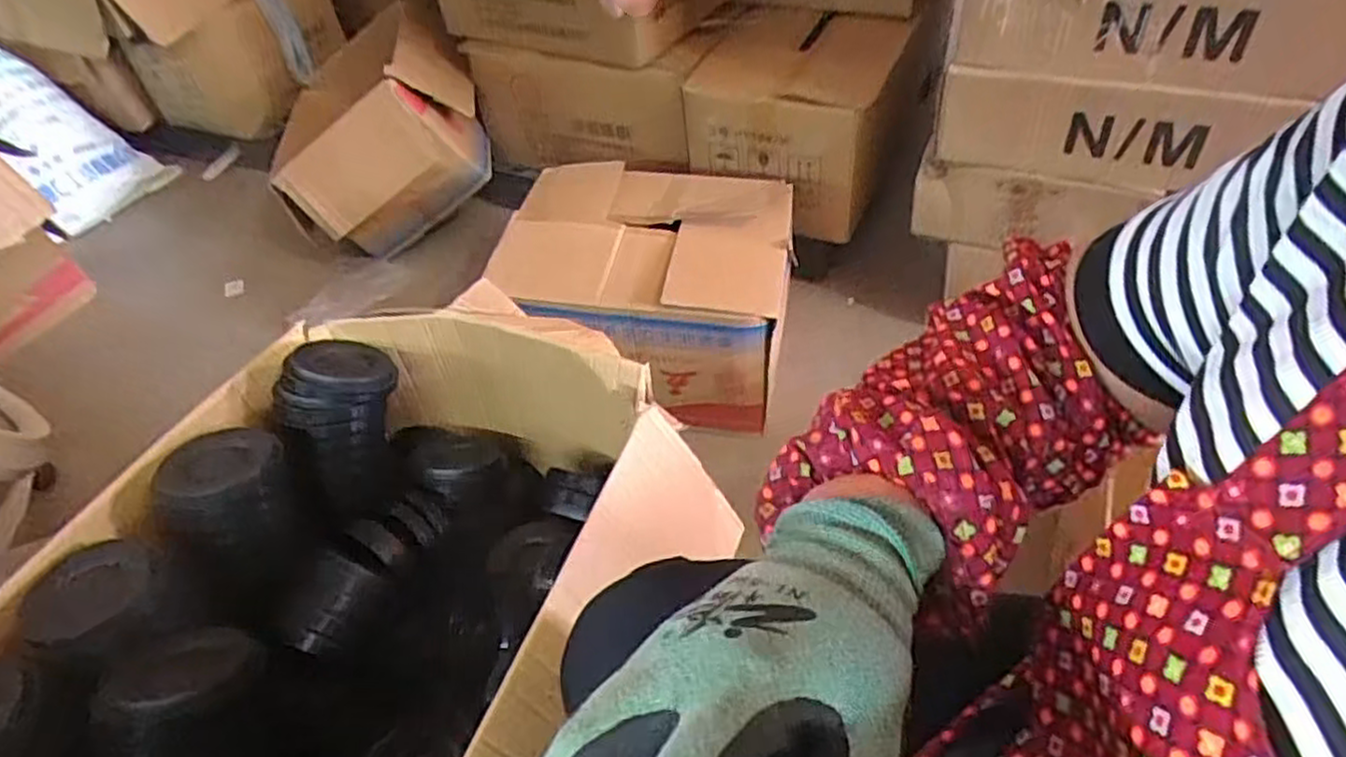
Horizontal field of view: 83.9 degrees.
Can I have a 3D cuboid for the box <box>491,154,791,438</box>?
[{"bbox_3d":[-0.052,-0.196,1.642,0.603,0.339,0.479,1,47,8],"label":"box"}]

